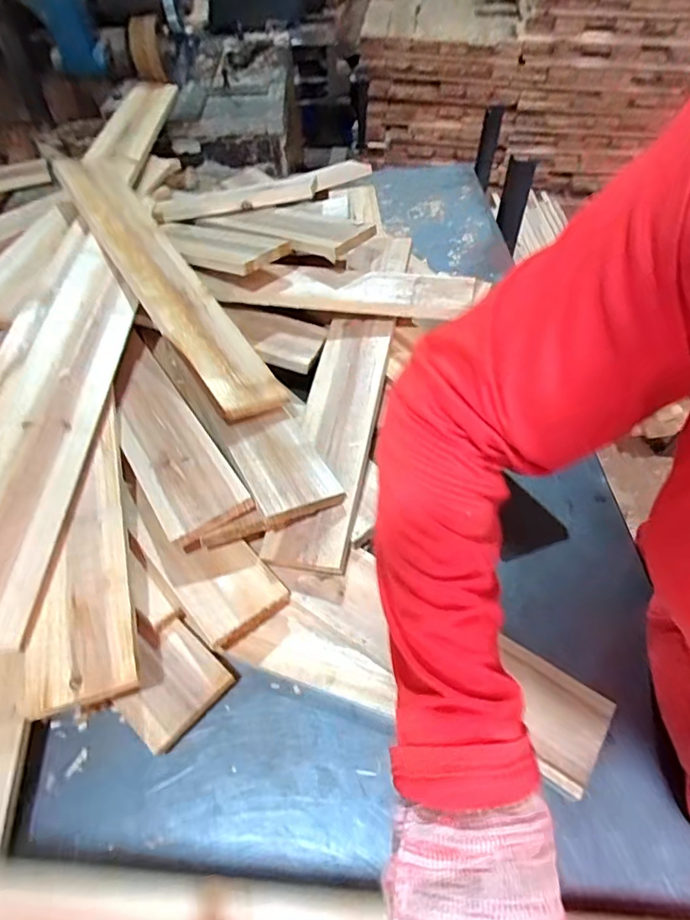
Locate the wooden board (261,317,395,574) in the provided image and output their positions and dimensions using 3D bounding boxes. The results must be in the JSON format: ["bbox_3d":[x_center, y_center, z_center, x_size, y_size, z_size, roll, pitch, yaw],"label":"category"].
[{"bbox_3d":[-0.009,-0.039,0.562,0.080,0.015,0.320,3,56,15],"label":"wooden board"}]

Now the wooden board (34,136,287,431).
[{"bbox_3d":[-0.226,-0.233,0.631,0.082,0.026,0.487,-20,60,-38],"label":"wooden board"}]

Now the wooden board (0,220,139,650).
[{"bbox_3d":[-0.285,-0.063,0.521,0.088,0.024,0.479,14,52,-25],"label":"wooden board"}]

